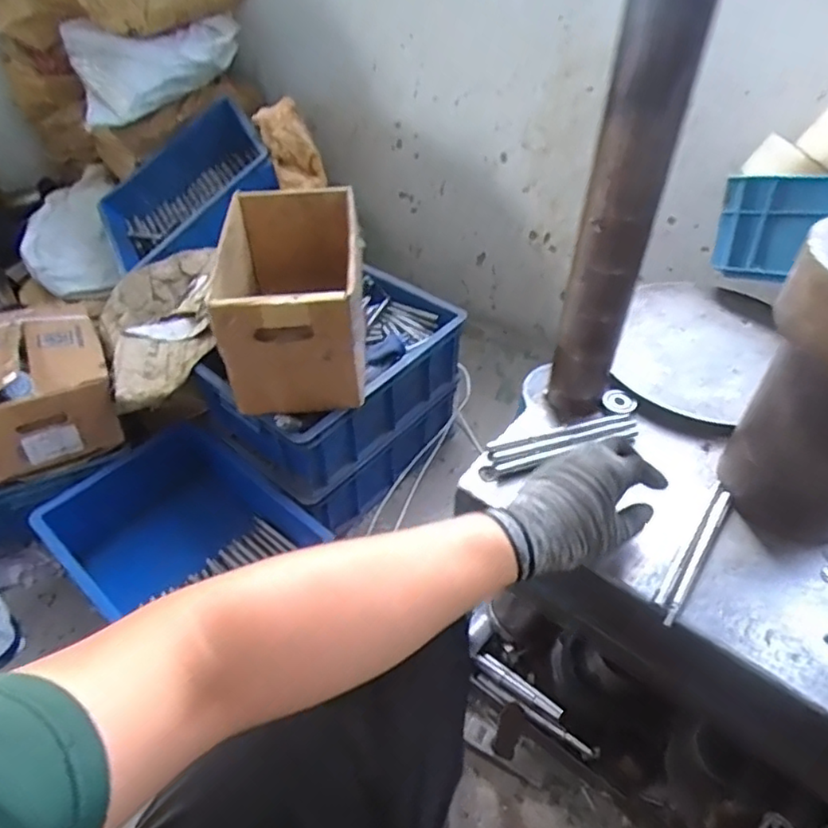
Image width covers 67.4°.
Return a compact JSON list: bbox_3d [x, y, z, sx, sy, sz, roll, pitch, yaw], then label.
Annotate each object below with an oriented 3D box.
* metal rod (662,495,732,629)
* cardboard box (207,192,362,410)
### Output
[{"bbox_3d":[0.257,0.127,0.558,0.011,0.010,0.155,27,51,25],"label":"metal rod"},{"bbox_3d":[-0.184,-0.182,0.959,0.206,0.198,0.317,-5,45,-5],"label":"cardboard box"}]

